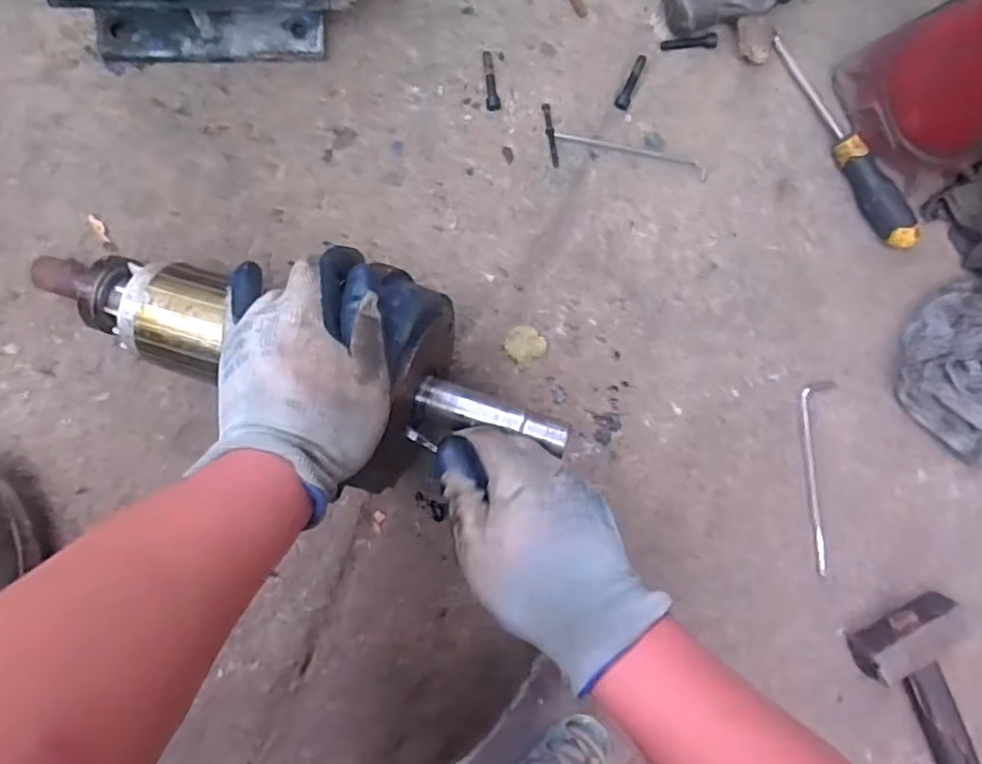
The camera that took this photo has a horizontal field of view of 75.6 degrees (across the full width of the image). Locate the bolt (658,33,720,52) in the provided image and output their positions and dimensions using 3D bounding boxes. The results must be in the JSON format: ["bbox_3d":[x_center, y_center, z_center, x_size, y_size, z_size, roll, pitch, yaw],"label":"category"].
[{"bbox_3d":[0.175,-0.298,0.556,0.048,0.012,0.010,-4,95,-7],"label":"bolt"}]

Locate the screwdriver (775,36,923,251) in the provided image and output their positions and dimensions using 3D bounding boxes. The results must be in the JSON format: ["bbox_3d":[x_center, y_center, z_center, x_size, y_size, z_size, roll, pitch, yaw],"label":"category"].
[{"bbox_3d":[0.326,-0.219,0.575,0.028,0.032,0.221,-30,98,-4],"label":"screwdriver"}]

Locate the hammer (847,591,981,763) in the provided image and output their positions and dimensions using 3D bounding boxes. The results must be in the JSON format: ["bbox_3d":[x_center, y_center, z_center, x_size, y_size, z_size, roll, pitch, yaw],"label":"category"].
[{"bbox_3d":[0.477,0.371,0.642,0.103,0.045,0.333,-30,98,-4],"label":"hammer"}]

